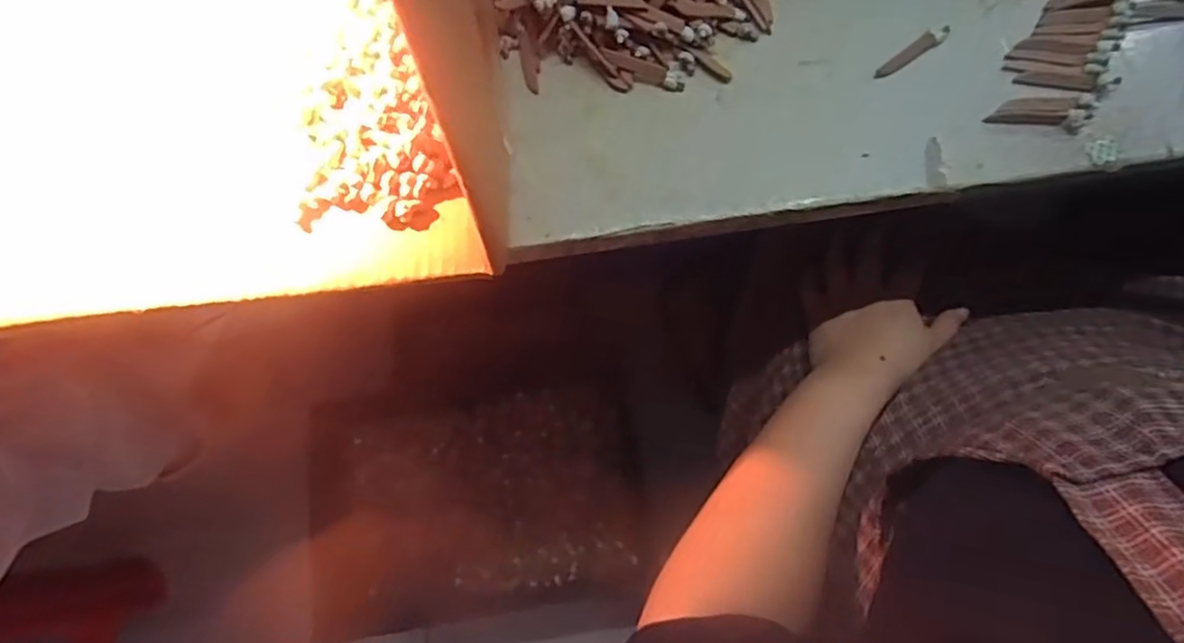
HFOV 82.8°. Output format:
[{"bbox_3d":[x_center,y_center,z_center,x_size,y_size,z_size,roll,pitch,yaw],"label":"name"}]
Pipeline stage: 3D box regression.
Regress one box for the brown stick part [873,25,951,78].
[{"bbox_3d":[0.210,-0.176,0.438,0.060,0.006,0.012,-32,72,-9],"label":"brown stick part"}]

